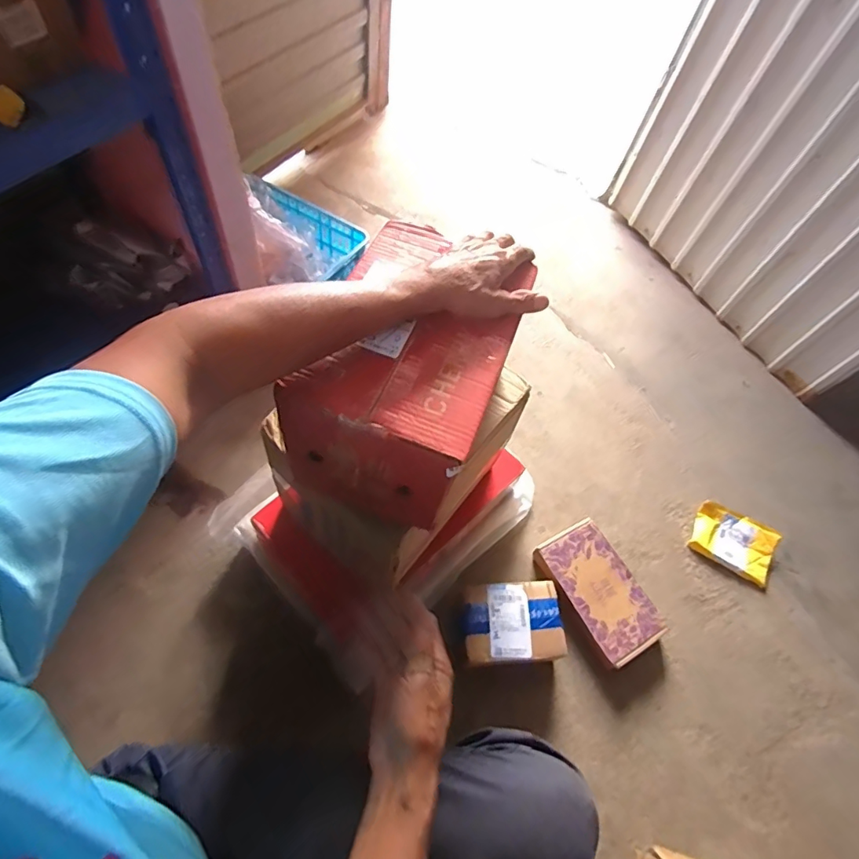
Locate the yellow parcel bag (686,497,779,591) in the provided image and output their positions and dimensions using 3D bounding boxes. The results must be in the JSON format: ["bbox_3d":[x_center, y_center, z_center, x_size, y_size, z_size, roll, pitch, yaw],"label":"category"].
[{"bbox_3d":[0.692,0.255,1.113,0.179,0.032,0.138,32,61,8],"label":"yellow parcel bag"}]

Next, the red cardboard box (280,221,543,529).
[{"bbox_3d":[-0.017,-0.069,0.549,0.181,0.128,0.293,19,62,7],"label":"red cardboard box"}]

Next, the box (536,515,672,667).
[{"bbox_3d":[0.348,0.332,1.015,0.152,0.066,0.260,-26,69,-21],"label":"box"}]

